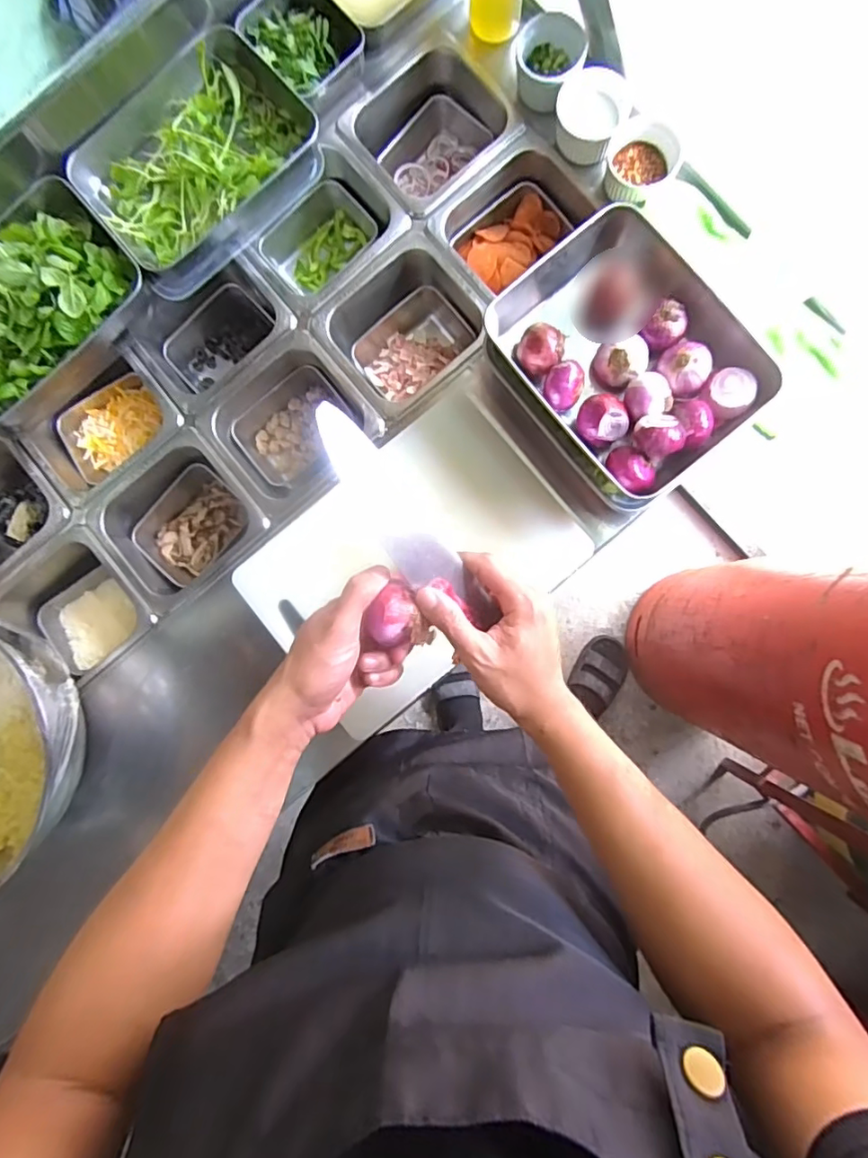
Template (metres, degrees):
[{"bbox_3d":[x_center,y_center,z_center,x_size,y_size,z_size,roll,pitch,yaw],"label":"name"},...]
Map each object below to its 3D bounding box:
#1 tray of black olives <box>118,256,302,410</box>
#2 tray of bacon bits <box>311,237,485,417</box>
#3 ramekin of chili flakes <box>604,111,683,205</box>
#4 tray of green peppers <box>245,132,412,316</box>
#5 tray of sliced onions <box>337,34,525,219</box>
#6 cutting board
[{"bbox_3d":[-0.265,-0.298,0.718,0.175,0.122,0.145,-41,86,2],"label":"tray of black olives"},{"bbox_3d":[-0.032,-0.293,0.689,0.173,0.104,0.161,-42,86,2],"label":"tray of bacon bits"},{"bbox_3d":[0.228,-0.463,0.621,0.070,0.047,0.068,0,88,4],"label":"ramekin of chili flakes"},{"bbox_3d":[-0.131,-0.417,0.705,0.172,0.098,0.152,-44,86,2],"label":"tray of green peppers"},{"bbox_3d":[0.000,-0.536,0.701,0.178,0.098,0.169,-40,86,2],"label":"tray of sliced onions"},{"bbox_3d":[-0.027,-0.022,0.642,0.345,0.022,0.239,-38,86,2],"label":"cutting board"}]

